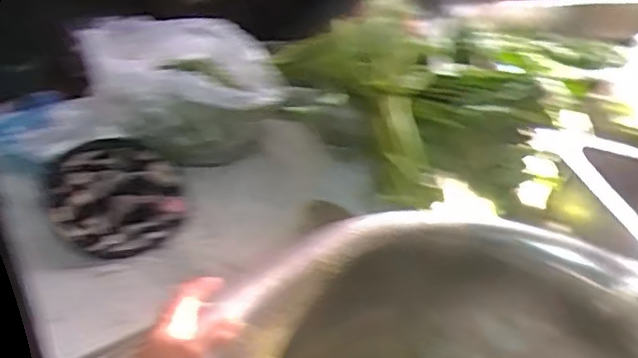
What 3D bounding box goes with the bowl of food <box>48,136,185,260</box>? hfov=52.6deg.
[{"bbox_3d":[-0.289,0.018,0.927,0.186,0.064,0.203,-6,41,-12],"label":"bowl of food"}]

